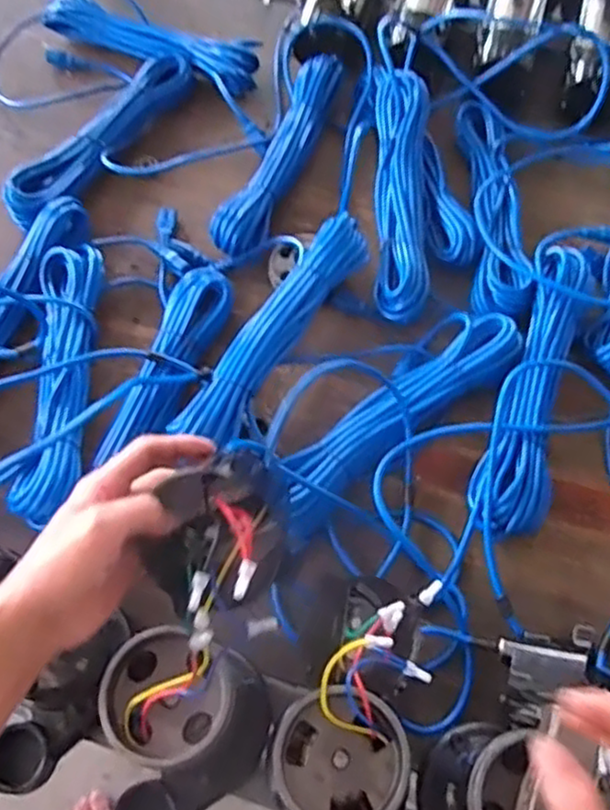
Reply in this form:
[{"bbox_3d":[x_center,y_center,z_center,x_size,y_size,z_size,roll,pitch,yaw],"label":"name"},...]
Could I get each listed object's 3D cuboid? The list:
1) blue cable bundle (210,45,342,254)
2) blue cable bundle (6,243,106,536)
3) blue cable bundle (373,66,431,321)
[{"bbox_3d":[-0.035,-0.331,0.931,0.066,0.056,0.345,18,64,10],"label":"blue cable bundle"},{"bbox_3d":[-0.270,-0.038,0.759,0.071,0.025,0.335,-3,63,-1],"label":"blue cable bundle"},{"bbox_3d":[0.120,-0.285,0.861,0.069,0.052,0.378,3,63,2],"label":"blue cable bundle"}]

